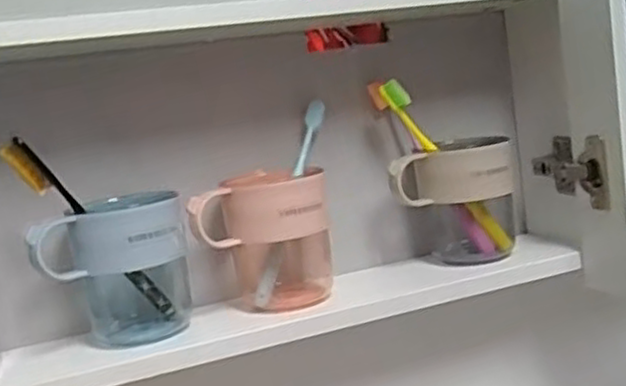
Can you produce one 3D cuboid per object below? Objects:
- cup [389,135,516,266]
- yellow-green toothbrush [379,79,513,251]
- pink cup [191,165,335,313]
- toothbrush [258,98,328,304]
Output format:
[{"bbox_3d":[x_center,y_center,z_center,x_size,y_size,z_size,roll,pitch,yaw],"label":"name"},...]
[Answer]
[{"bbox_3d":[0.127,0.011,0.641,0.098,0.101,0.082,-5,8,16],"label":"cup"},{"bbox_3d":[0.118,-0.022,0.631,0.018,0.181,0.018,-38,7,3],"label":"yellow-green toothbrush"},{"bbox_3d":[-0.043,0.040,0.592,0.108,0.102,0.078,-9,8,-13],"label":"pink cup"},{"bbox_3d":[-0.018,0.005,0.603,0.015,0.181,0.016,0,-23,42],"label":"toothbrush"}]

